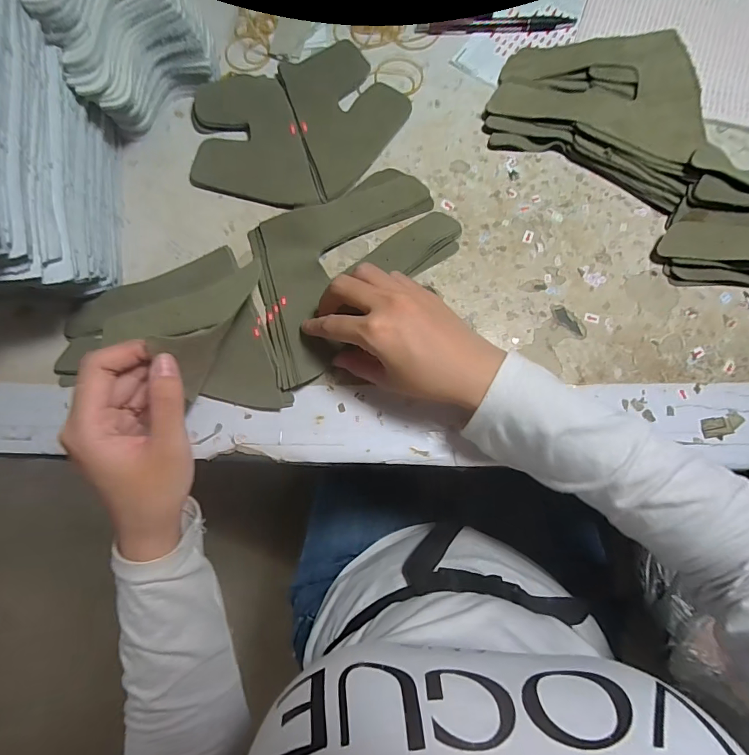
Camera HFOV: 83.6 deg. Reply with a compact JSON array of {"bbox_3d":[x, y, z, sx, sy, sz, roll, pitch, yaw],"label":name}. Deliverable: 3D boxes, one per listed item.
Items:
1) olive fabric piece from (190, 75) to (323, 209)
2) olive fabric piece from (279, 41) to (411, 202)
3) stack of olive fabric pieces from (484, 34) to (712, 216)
[{"bbox_3d":[-0.114,-0.205,0.372,0.100,0.008,0.133,-16,79,-1],"label":"olive fabric piece"},{"bbox_3d":[-0.022,-0.239,0.378,0.098,0.004,0.145,-21,79,-2],"label":"olive fabric piece"},{"bbox_3d":[0.192,-0.236,0.361,0.170,0.031,0.129,21,80,6],"label":"stack of olive fabric pieces"}]

